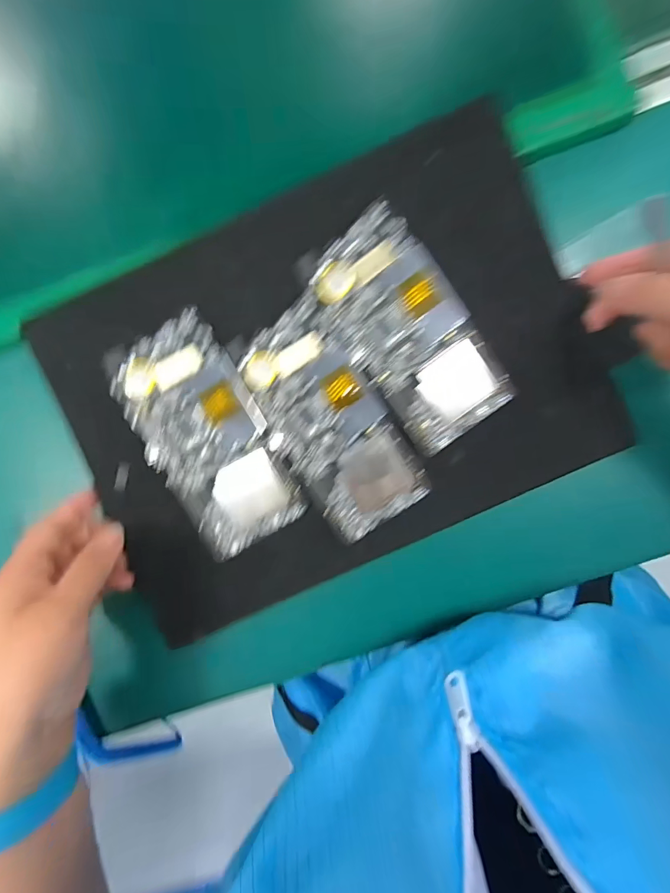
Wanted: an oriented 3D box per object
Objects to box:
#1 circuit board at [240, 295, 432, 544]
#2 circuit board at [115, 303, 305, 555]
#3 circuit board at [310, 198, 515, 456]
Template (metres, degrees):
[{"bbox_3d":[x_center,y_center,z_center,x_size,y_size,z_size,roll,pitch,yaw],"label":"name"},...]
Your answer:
[{"bbox_3d":[-0.003,-0.015,0.276,0.074,0.015,0.149,-33,87,1],"label":"circuit board"},{"bbox_3d":[-0.085,-0.005,0.273,0.077,0.013,0.150,-30,87,1],"label":"circuit board"},{"bbox_3d":[0.048,-0.074,0.268,0.076,0.015,0.148,-36,87,1],"label":"circuit board"}]

